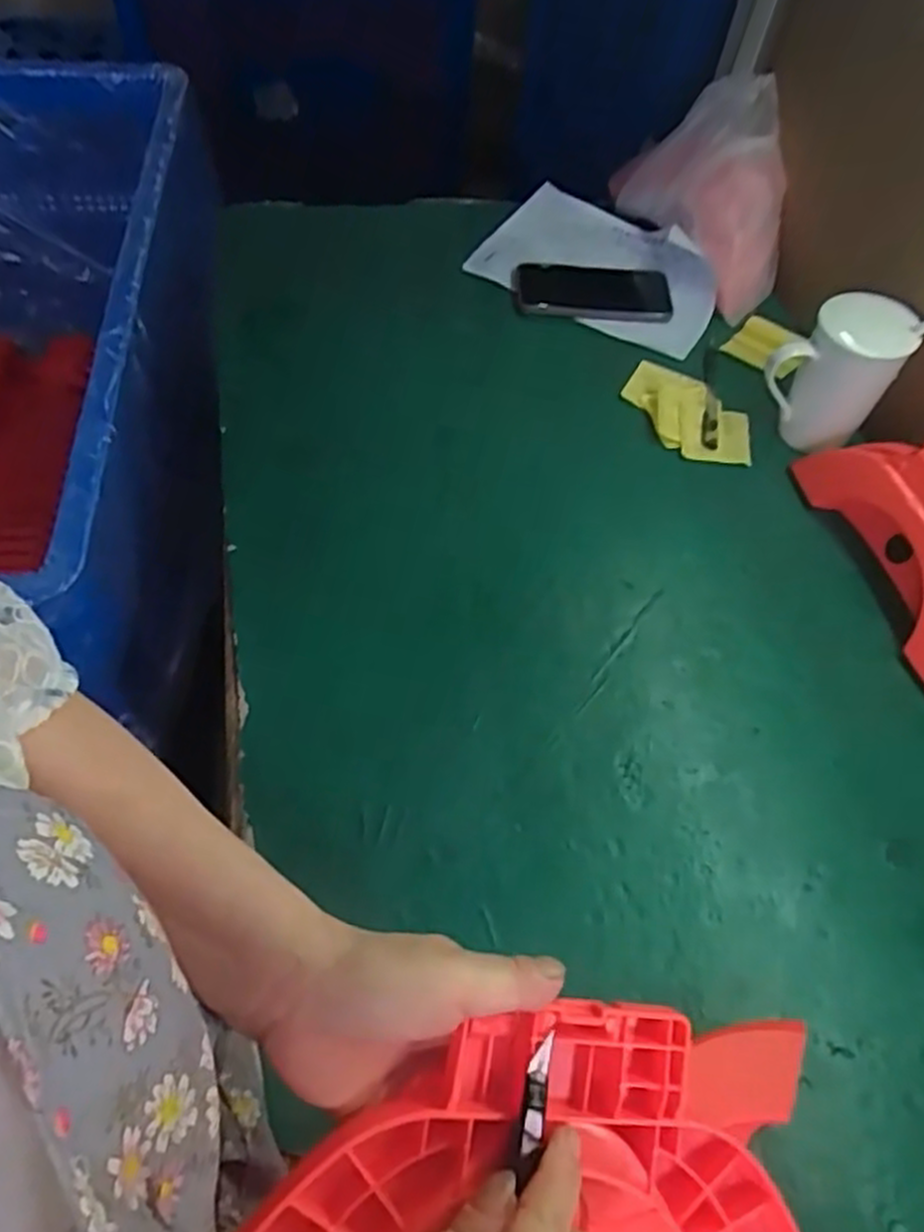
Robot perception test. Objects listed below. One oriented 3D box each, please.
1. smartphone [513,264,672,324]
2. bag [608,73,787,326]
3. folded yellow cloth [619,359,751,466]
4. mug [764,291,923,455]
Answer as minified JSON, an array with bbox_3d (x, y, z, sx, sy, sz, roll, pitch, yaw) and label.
[{"bbox_3d":[0.135,-0.335,0.813,0.159,0.016,0.065,8,73,2],"label":"smartphone"},{"bbox_3d":[0.240,-0.421,0.775,0.076,0.165,0.227,-26,62,-20],"label":"bag"},{"bbox_3d":[0.206,-0.188,0.722,0.080,0.017,0.138,-28,63,-21],"label":"folded yellow cloth"},{"bbox_3d":[0.311,-0.194,0.659,0.089,0.126,0.082,-33,64,-21],"label":"mug"}]

